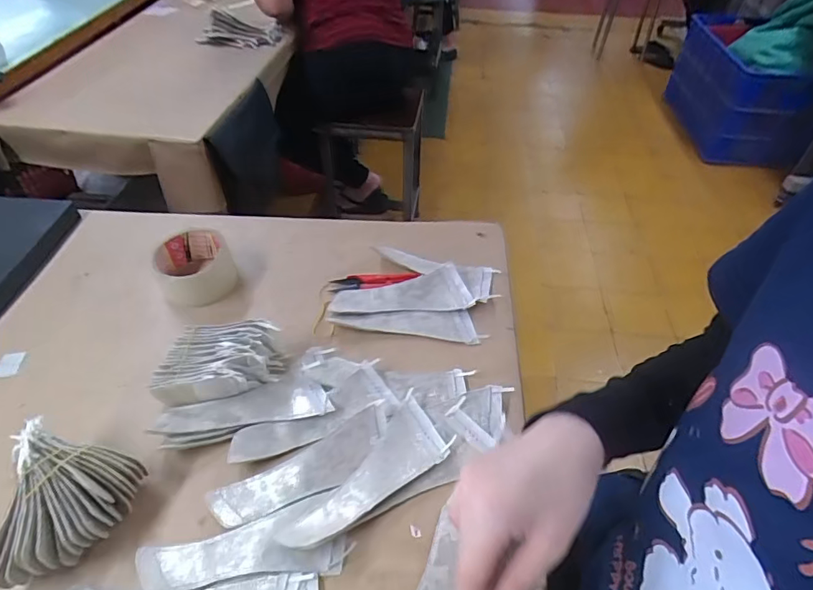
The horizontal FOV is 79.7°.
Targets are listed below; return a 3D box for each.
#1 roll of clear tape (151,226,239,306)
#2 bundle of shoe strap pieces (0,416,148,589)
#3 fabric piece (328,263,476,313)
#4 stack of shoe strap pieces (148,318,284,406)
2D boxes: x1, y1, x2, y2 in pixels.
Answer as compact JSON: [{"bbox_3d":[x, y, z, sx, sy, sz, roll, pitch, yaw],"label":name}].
[{"bbox_3d":[-0.259,-0.034,0.597,0.089,0.047,0.092,-25,51,-22],"label":"roll of clear tape"},{"bbox_3d":[-0.278,0.171,0.386,0.093,0.061,0.110,8,46,7],"label":"bundle of shoe strap pieces"},{"bbox_3d":[-0.006,-0.006,0.581,0.162,0.022,0.058,-2,46,-2],"label":"fabric piece"},{"bbox_3d":[-0.188,0.068,0.488,0.118,0.052,0.080,0,46,0],"label":"stack of shoe strap pieces"}]

